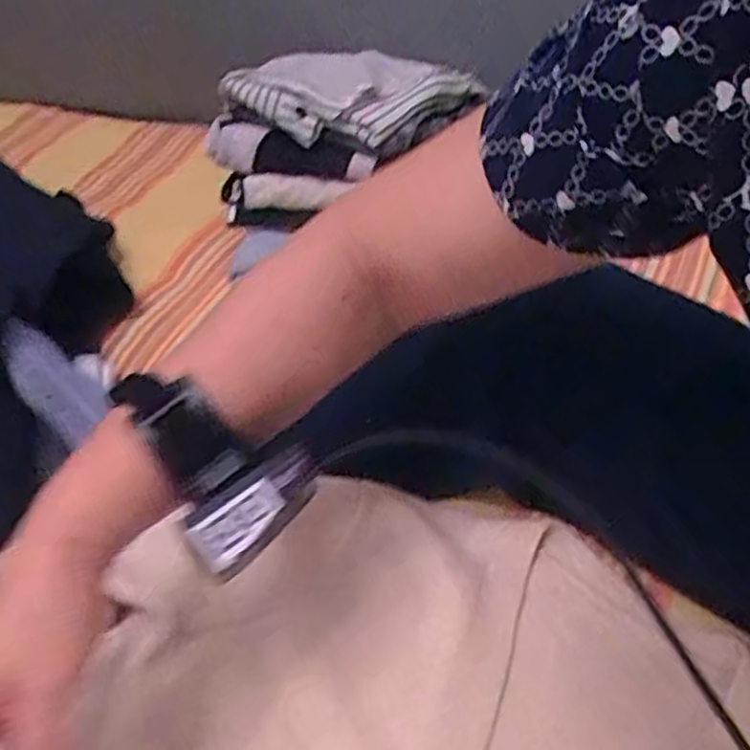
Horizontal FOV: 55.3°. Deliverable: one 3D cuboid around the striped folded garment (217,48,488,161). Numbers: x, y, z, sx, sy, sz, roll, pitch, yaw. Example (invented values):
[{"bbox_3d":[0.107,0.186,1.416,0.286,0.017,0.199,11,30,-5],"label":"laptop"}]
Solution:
[{"bbox_3d":[-0.022,-0.273,0.697,0.244,0.055,0.130,-1,45,3],"label":"striped folded garment"}]

